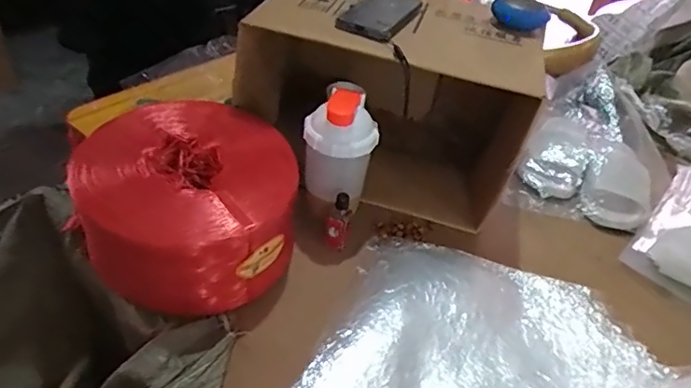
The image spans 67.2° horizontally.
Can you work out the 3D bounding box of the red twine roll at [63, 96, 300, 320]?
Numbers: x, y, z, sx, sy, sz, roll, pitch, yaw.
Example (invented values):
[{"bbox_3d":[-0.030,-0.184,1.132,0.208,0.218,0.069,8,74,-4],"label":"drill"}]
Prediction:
[{"bbox_3d":[-0.193,0.012,0.670,0.250,0.133,0.267,5,39,-4],"label":"red twine roll"}]

